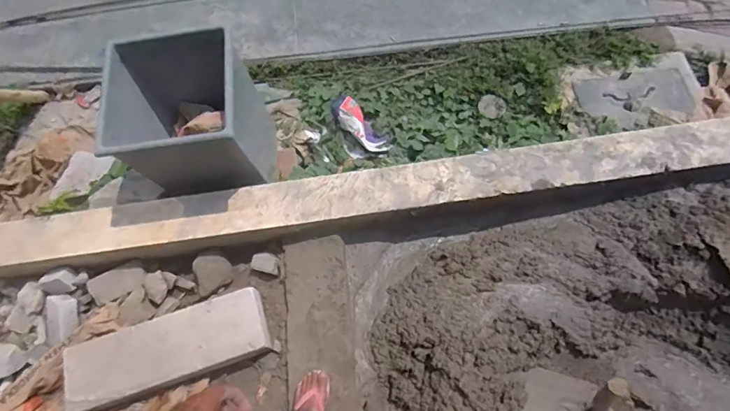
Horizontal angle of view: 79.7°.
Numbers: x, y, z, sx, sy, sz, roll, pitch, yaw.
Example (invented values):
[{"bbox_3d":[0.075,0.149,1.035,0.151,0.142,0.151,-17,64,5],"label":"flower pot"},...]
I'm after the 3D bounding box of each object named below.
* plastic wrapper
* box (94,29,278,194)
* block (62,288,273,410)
[{"bbox_3d":[-0.022,-0.335,1.828,0.291,0.080,0.126,47,72,-6],"label":"plastic wrapper"},{"bbox_3d":[-0.587,-0.273,1.511,0.427,0.484,0.414,-9,67,2],"label":"box"},{"bbox_3d":[-0.599,0.446,1.347,0.598,0.087,0.219,-19,67,-2],"label":"block"}]

